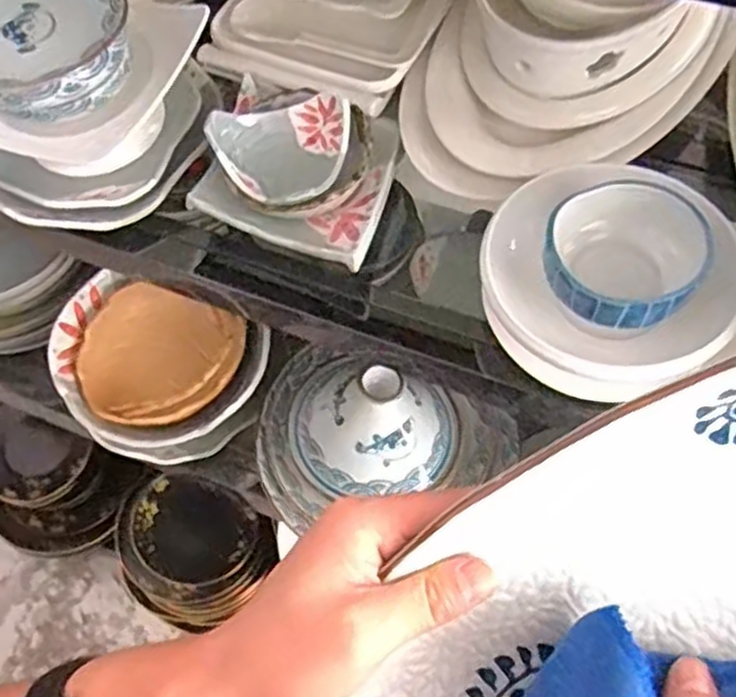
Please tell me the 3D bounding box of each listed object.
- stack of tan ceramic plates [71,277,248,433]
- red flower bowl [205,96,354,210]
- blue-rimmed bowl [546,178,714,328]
[{"bbox_3d":[-0.262,0.013,0.915,0.196,0.055,0.185,29,71,23],"label":"stack of tan ceramic plates"},{"bbox_3d":[-0.072,-0.177,0.656,0.107,0.056,0.114,-2,61,3],"label":"red flower bowl"},{"bbox_3d":[0.190,-0.062,0.572,0.106,0.065,0.111,-2,61,3],"label":"blue-rimmed bowl"}]

